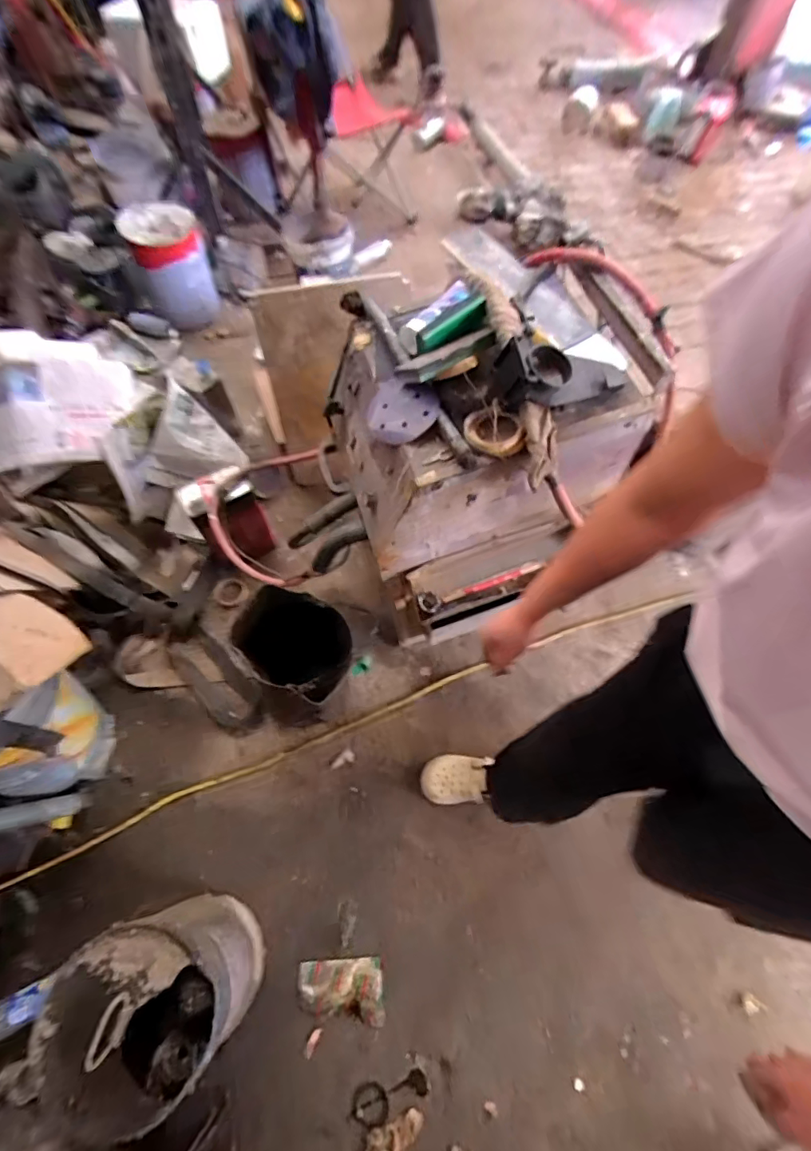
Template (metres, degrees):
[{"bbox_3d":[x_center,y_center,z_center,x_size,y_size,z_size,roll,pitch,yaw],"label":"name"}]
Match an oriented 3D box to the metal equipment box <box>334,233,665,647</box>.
[{"bbox_3d":[0.131,-0.272,0.978,0.517,0.440,0.526,-22,65,-11],"label":"metal equipment box"}]

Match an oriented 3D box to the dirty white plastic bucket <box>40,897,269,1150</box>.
[{"bbox_3d":[-0.414,0.744,0.901,0.267,0.349,0.250,0,63,0],"label":"dirty white plastic bucket"}]

